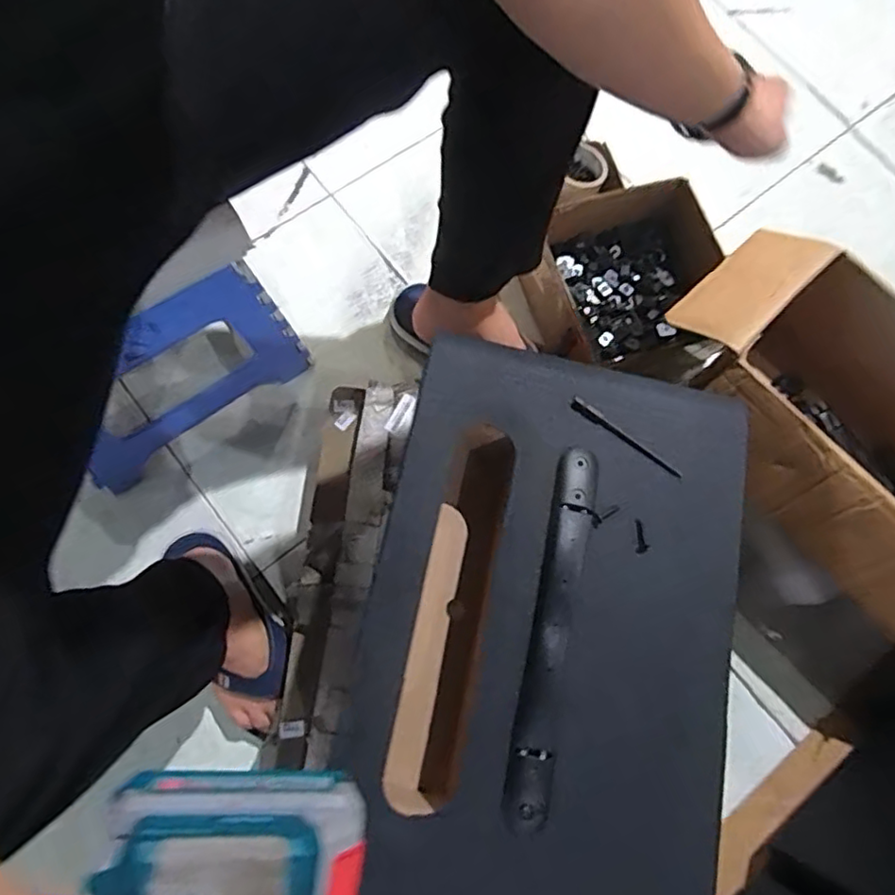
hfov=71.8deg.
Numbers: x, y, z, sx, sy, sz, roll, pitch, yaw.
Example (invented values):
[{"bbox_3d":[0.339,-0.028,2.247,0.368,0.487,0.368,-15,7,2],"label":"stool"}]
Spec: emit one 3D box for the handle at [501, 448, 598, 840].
[{"bbox_3d":[0.074,0.123,0.429,0.028,0.020,0.254,12,77,1],"label":"handle"}]

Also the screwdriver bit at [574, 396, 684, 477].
[{"bbox_3d":[0.136,-0.008,0.473,0.097,0.004,0.012,35,79,6],"label":"screwdriver bit"}]

